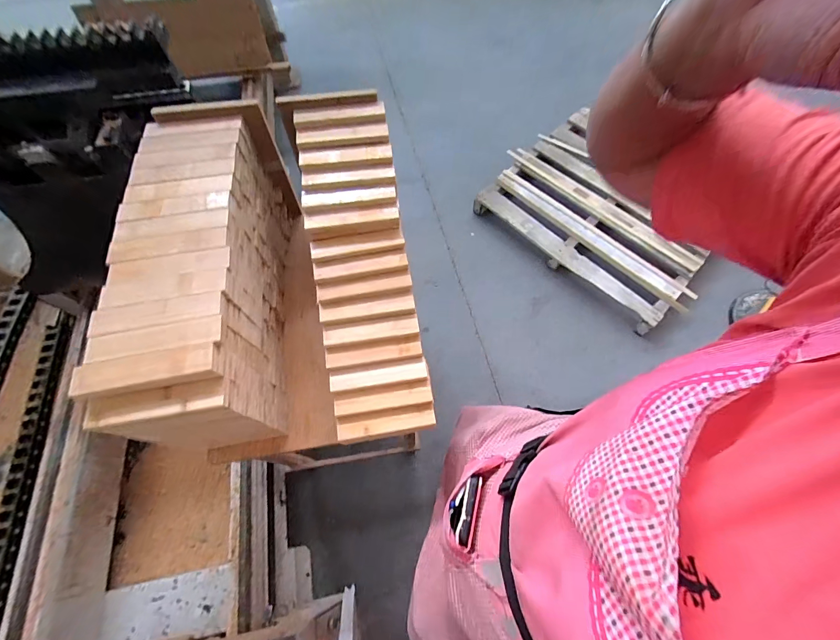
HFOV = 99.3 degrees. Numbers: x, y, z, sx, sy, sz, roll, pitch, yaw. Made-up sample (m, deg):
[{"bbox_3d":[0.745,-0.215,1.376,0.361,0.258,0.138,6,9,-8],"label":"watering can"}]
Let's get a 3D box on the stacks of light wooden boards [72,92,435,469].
[{"bbox_3d":[-0.254,-0.082,0.698,0.456,0.315,0.600,-8,65,-5],"label":"stacks of light wooden boards"}]

